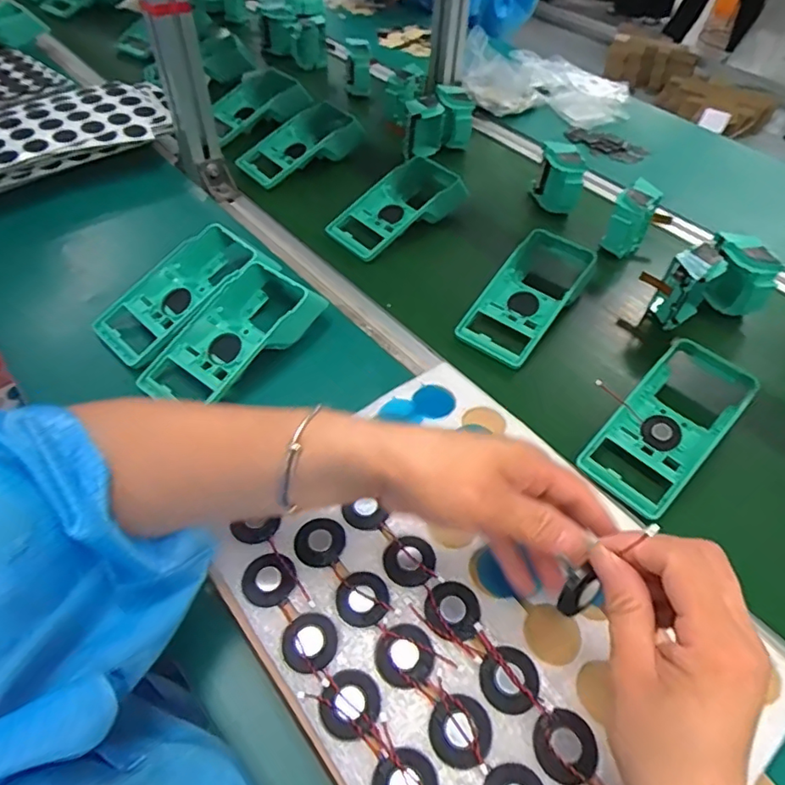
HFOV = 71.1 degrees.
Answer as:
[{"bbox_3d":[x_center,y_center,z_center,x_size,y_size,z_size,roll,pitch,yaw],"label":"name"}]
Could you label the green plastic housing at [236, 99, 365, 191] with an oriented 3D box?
[{"bbox_3d":[-0.139,-0.361,0.801,0.194,0.057,0.108,-29,60,-24],"label":"green plastic housing"}]

